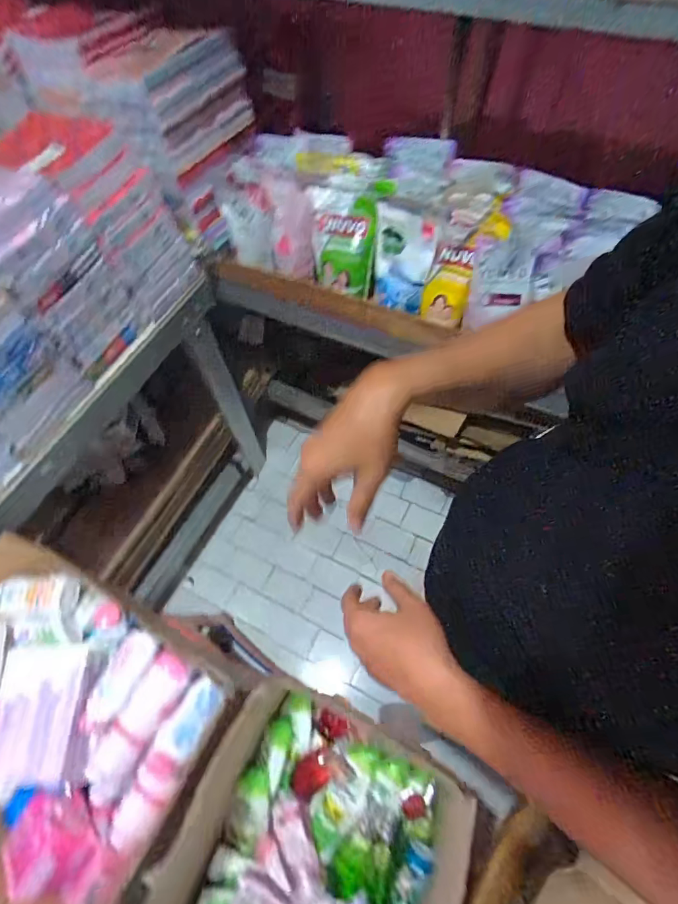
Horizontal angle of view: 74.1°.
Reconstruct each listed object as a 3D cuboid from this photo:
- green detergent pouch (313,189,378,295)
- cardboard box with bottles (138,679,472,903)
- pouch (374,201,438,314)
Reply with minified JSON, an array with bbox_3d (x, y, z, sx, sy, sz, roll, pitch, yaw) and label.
[{"bbox_3d":[0.009,-0.390,0.843,0.112,0.169,0.040,7,38,6],"label":"green detergent pouch"},{"bbox_3d":[-0.026,0.577,0.594,0.373,0.212,0.335,15,62,12],"label":"cardboard box with bottles"},{"bbox_3d":[0.115,-0.338,0.800,0.118,0.169,0.018,27,49,27],"label":"pouch"}]

